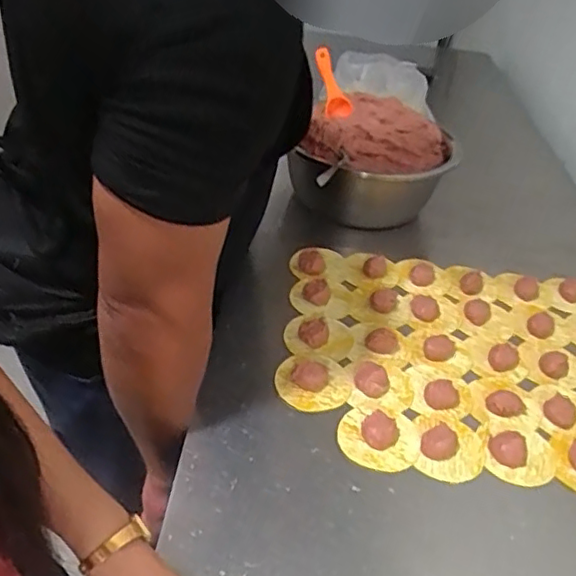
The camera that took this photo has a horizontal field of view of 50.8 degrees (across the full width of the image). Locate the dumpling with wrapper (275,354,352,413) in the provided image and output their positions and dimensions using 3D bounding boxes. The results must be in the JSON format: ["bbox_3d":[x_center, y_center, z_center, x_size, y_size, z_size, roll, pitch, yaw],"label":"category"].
[{"bbox_3d":[0.029,0.102,0.680,0.081,0.019,0.080,4,37,-3],"label":"dumpling with wrapper"}]

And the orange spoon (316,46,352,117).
[{"bbox_3d":[0.064,-0.319,0.950,0.047,0.107,0.034,-2,26,45],"label":"orange spoon"}]

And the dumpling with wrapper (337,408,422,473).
[{"bbox_3d":[0.095,0.153,0.625,0.083,0.018,0.069,7,37,0],"label":"dumpling with wrapper"}]

